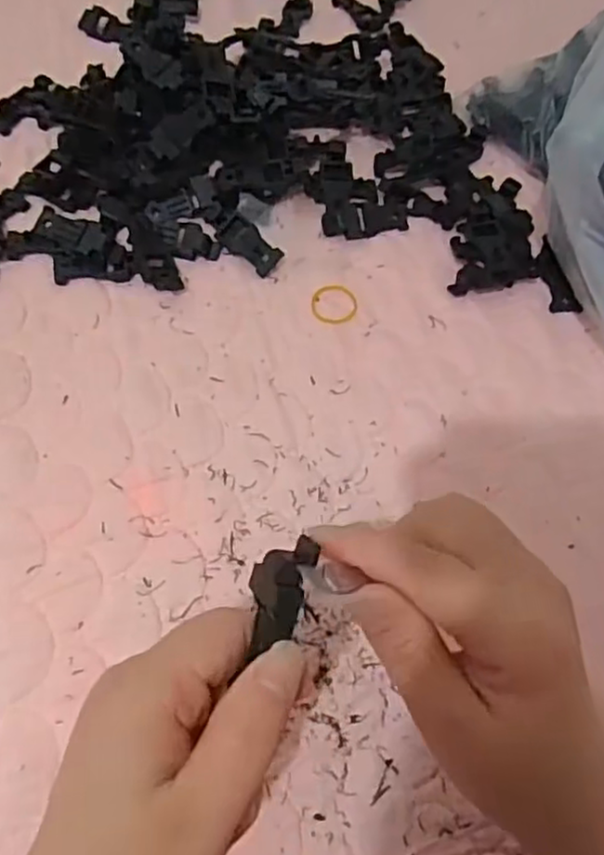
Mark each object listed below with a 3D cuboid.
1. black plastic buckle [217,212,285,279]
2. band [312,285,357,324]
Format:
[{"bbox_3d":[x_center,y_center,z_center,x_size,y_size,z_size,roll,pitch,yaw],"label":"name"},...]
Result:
[{"bbox_3d":[-0.034,-0.115,0.416,0.046,0.012,0.021,42,97,19],"label":"black plastic buckle"},{"bbox_3d":[0.020,-0.075,0.403,0.027,0.004,0.029,2,61,-3],"label":"band"}]

